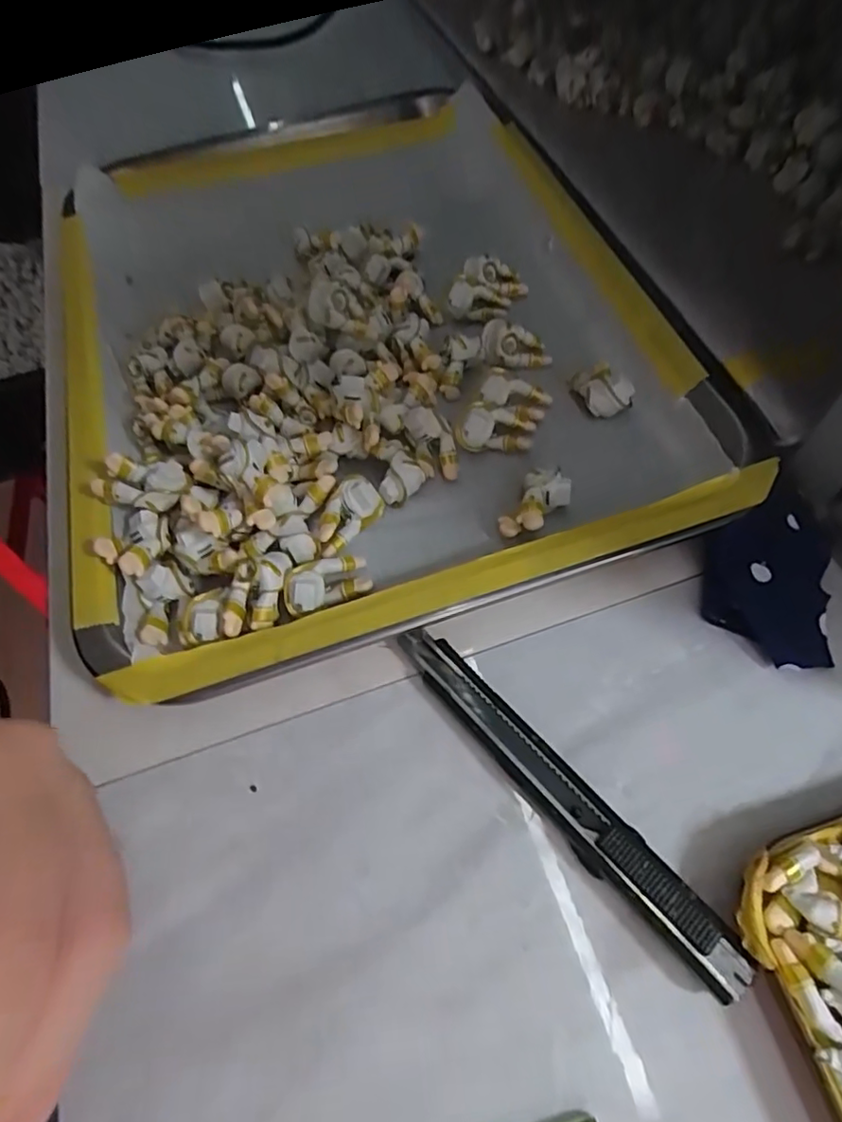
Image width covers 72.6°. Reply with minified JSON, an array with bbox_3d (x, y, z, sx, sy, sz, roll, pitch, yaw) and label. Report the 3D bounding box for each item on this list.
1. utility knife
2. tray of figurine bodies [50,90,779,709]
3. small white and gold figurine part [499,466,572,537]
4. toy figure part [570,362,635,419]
[{"bbox_3d":[0.040,0.068,0.177,0.016,0.012,0.130,-39,65,-18],"label":"utility knife"},{"bbox_3d":[-0.046,-0.137,0.292,0.265,0.037,0.383,-18,60,-7],"label":"tray of figurine bodies"},{"bbox_3d":[0.043,-0.021,0.218,0.016,0.015,0.030,37,68,22],"label":"small white and gold figurine part"},{"bbox_3d":[0.078,-0.074,0.248,0.018,0.018,0.024,-21,61,-7],"label":"toy figure part"}]

